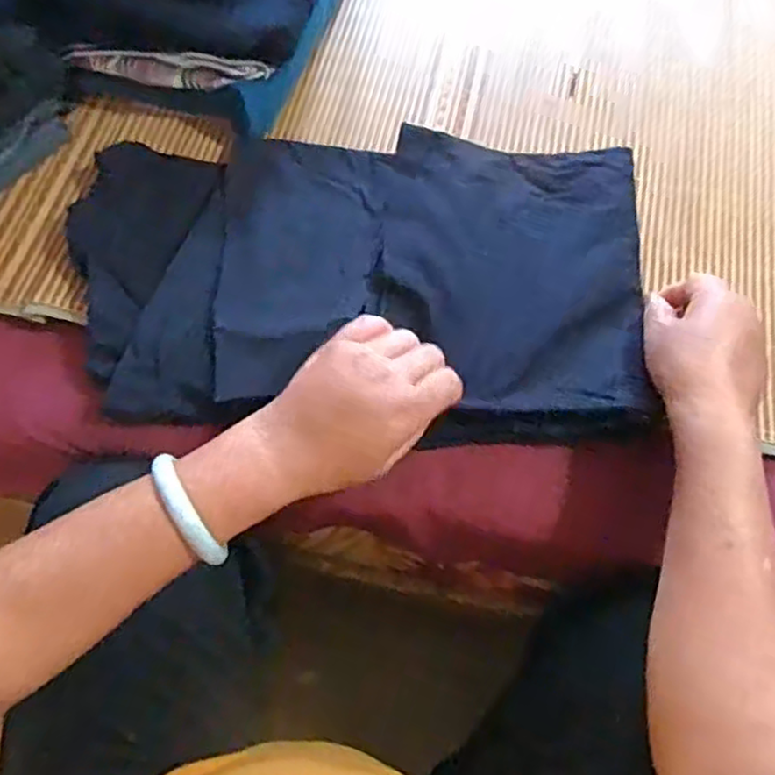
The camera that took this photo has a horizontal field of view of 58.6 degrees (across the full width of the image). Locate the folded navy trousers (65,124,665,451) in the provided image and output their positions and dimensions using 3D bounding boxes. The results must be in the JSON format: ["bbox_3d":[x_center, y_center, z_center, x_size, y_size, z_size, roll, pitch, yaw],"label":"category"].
[{"bbox_3d":[-0.018,-0.089,0.512,0.418,0.033,0.247,3,67,3],"label":"folded navy trousers"}]

